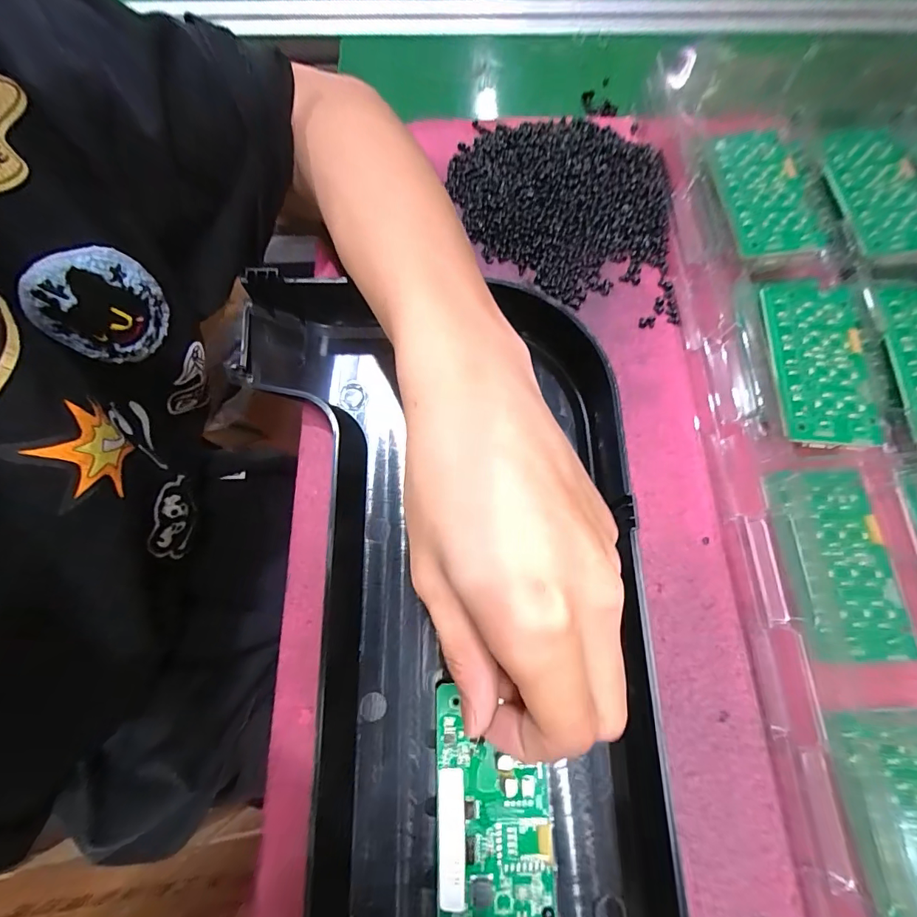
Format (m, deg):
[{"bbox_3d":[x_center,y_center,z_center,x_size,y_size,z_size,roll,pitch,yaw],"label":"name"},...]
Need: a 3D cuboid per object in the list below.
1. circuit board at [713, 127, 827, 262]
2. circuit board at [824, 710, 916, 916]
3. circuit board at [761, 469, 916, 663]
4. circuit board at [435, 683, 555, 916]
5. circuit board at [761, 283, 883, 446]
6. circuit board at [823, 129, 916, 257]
[{"bbox_3d":[0.182,-0.162,0.270,0.049,0.005,0.094,-5,73,0],"label":"circuit board"},{"bbox_3d":[0.196,0.161,0.193,0.047,0.008,0.092,-3,73,-1],"label":"circuit board"},{"bbox_3d":[0.187,0.051,0.224,0.053,0.004,0.091,-1,73,0],"label":"circuit board"},{"bbox_3d":[0.015,0.151,0.192,0.048,0.004,0.089,-1,74,2],"label":"circuit board"},{"bbox_3d":[0.193,-0.054,0.242,0.048,0.007,0.098,4,73,1],"label":"circuit board"},{"bbox_3d":[0.256,-0.167,0.276,0.052,0.004,0.099,0,73,0],"label":"circuit board"}]

